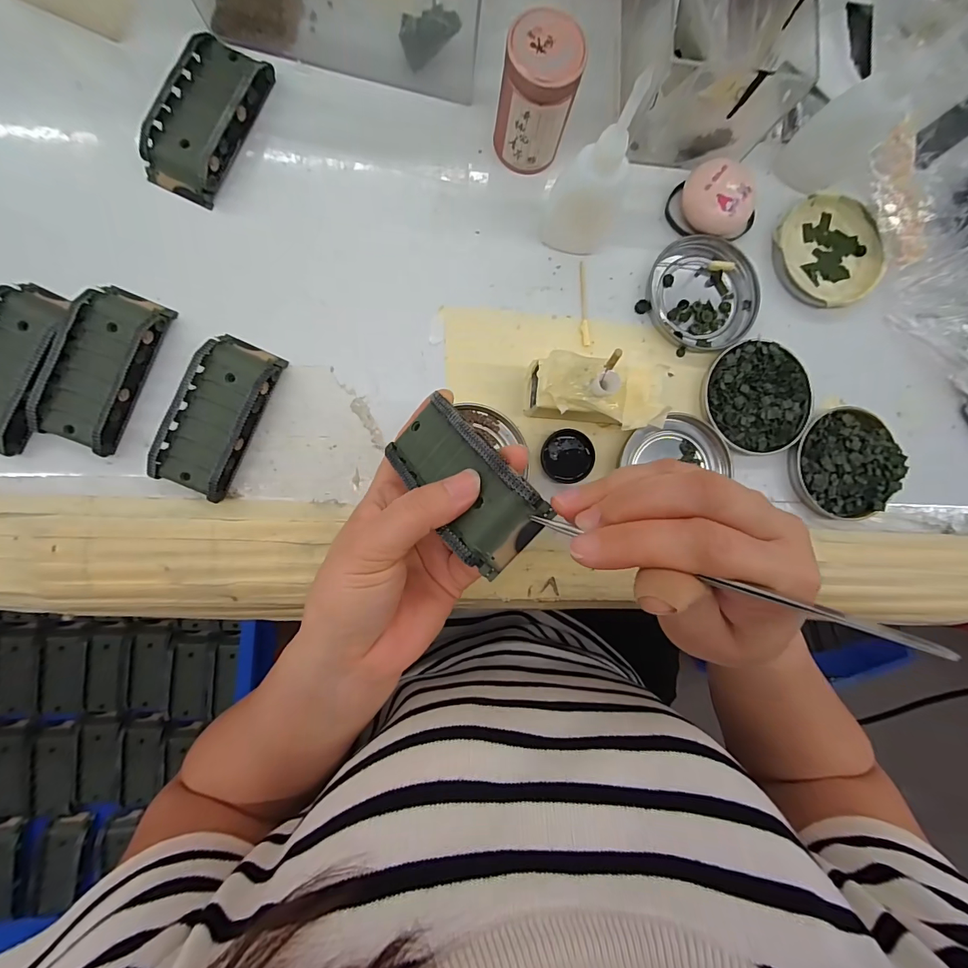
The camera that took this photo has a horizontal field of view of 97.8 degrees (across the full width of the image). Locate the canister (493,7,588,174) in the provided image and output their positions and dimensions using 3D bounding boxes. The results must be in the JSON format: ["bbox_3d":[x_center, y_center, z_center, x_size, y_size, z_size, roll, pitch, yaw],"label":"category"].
[{"bbox_3d":[0.031,-0.236,0.260,0.043,0.063,0.044,8,88,-5],"label":"canister"}]

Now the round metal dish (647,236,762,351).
[{"bbox_3d":[0.155,-0.134,0.298,0.076,0.008,0.075,0,89,-5],"label":"round metal dish"}]

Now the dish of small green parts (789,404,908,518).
[{"bbox_3d":[0.257,-0.014,0.298,0.074,0.011,0.078,0,89,-5],"label":"dish of small green parts"}]

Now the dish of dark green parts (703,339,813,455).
[{"bbox_3d":[0.191,-0.060,0.296,0.076,0.011,0.073,0,89,-5],"label":"dish of dark green parts"}]

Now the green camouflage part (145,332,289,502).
[{"bbox_3d":[-0.165,-0.043,0.261,0.044,0.018,0.096,24,87,-5],"label":"green camouflage part"}]

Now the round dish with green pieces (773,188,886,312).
[{"bbox_3d":[0.249,-0.168,0.307,0.072,0.012,0.077,-30,92,-5],"label":"round dish with green pieces"}]

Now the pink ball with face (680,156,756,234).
[{"bbox_3d":[0.160,-0.195,0.291,0.042,0.022,0.046,0,89,-5],"label":"pink ball with face"}]

